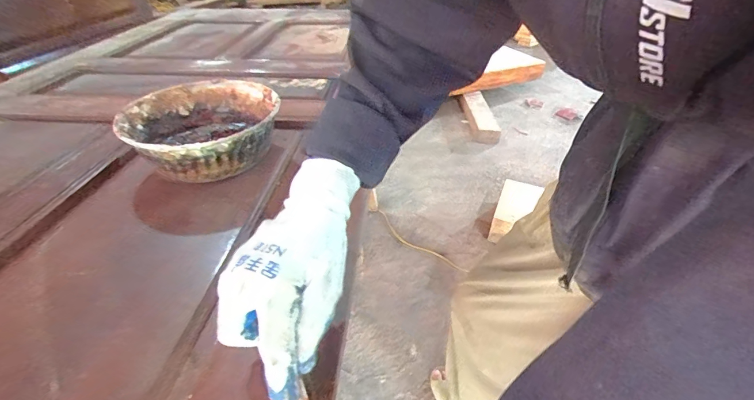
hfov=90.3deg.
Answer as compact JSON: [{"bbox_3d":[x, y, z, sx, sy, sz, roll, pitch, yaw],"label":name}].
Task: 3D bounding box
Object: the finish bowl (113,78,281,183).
[{"bbox_3d":[-0.242,-0.104,0.528,0.190,0.065,0.208,-5,38,-11],"label":"finish bowl"}]

